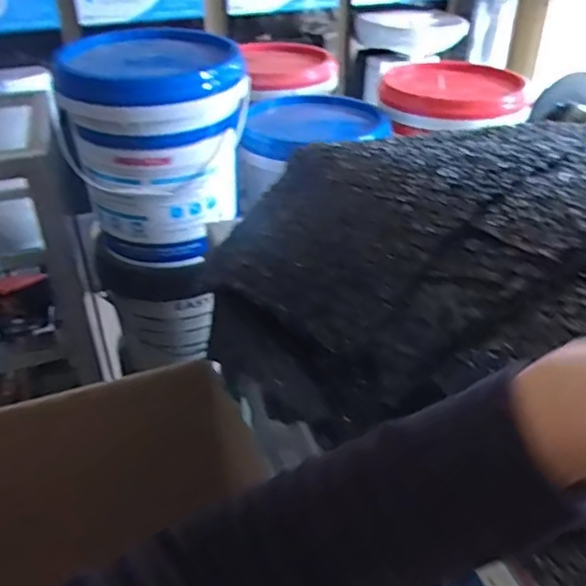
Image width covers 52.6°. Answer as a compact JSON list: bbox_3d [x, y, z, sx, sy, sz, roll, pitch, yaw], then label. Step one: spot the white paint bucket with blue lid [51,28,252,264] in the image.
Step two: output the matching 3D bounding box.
[{"bbox_3d":[-0.227,-0.249,1.037,0.291,0.332,0.320,-4,34,-6],"label":"white paint bucket with blue lid"}]

